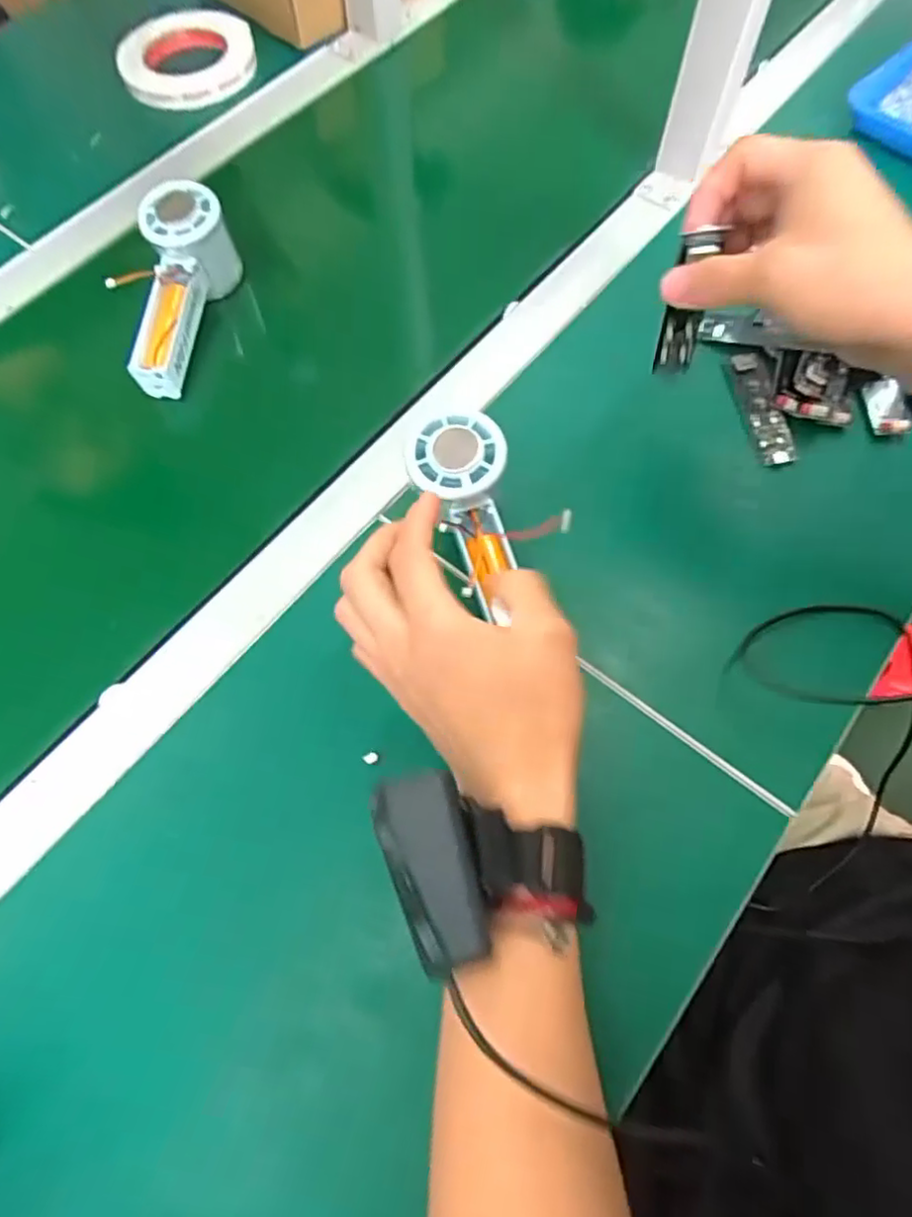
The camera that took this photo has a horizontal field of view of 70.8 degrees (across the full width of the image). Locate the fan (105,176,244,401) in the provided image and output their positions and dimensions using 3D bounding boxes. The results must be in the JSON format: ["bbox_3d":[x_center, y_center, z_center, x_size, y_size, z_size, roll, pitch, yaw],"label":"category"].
[{"bbox_3d":[-0.198,-0.230,0.456,0.058,0.057,0.132,5,68,4],"label":"fan"}]

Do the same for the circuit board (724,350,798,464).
[{"bbox_3d":[0.208,-0.140,0.435,0.029,0.013,0.087,-4,67,-1],"label":"circuit board"}]

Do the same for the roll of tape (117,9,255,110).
[{"bbox_3d":[-0.253,-0.511,0.595,0.127,0.022,0.127,-1,68,2],"label":"roll of tape"}]

